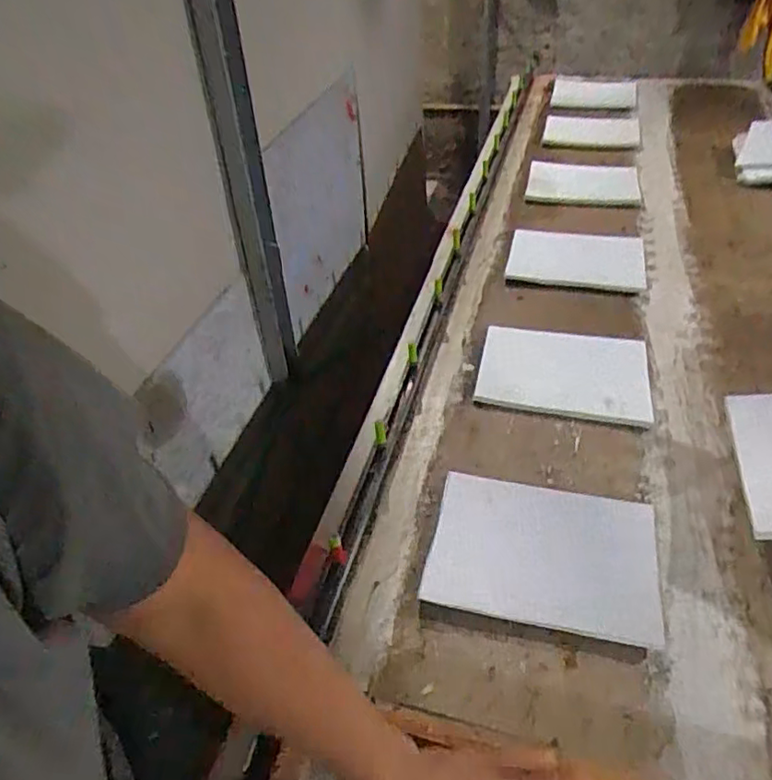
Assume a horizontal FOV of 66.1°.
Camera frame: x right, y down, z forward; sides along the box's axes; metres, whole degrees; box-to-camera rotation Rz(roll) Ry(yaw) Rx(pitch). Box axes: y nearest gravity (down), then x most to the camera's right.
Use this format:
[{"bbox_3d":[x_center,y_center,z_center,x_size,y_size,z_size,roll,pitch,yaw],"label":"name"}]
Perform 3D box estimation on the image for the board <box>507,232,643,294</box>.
[{"bbox_3d":[0.401,-0.283,1.255,0.267,0.022,0.230,6,44,14],"label":"board"}]

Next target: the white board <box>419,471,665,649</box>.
[{"bbox_3d":[0.198,0.201,0.749,0.272,0.018,0.199,6,45,15],"label":"white board"}]

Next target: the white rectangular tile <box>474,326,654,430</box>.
[{"bbox_3d":[0.295,-0.037,0.994,0.268,0.009,0.214,6,44,14],"label":"white rectangular tile"}]

